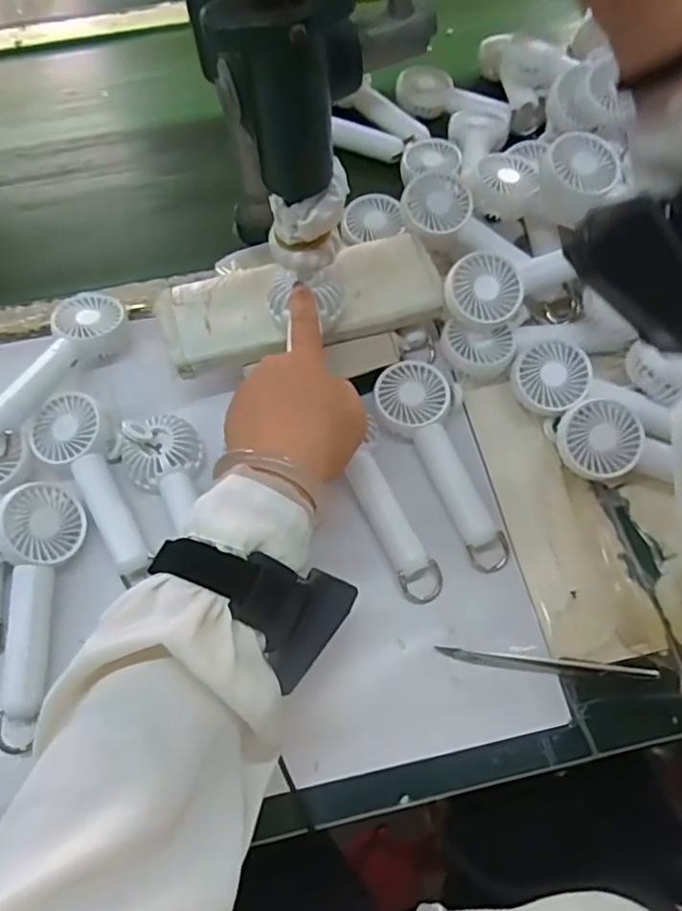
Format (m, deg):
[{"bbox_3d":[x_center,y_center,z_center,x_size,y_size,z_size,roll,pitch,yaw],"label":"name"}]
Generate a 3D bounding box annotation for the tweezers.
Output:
[{"bbox_3d":[0.133,0.135,0.392,0.133,0.013,0.008,4,63,7],"label":"tweezers"}]

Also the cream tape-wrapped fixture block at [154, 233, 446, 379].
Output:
[{"bbox_3d":[-0.032,-0.120,0.471,0.213,0.023,0.076,-15,62,-3],"label":"cream tape-wrapped fixture block"}]

